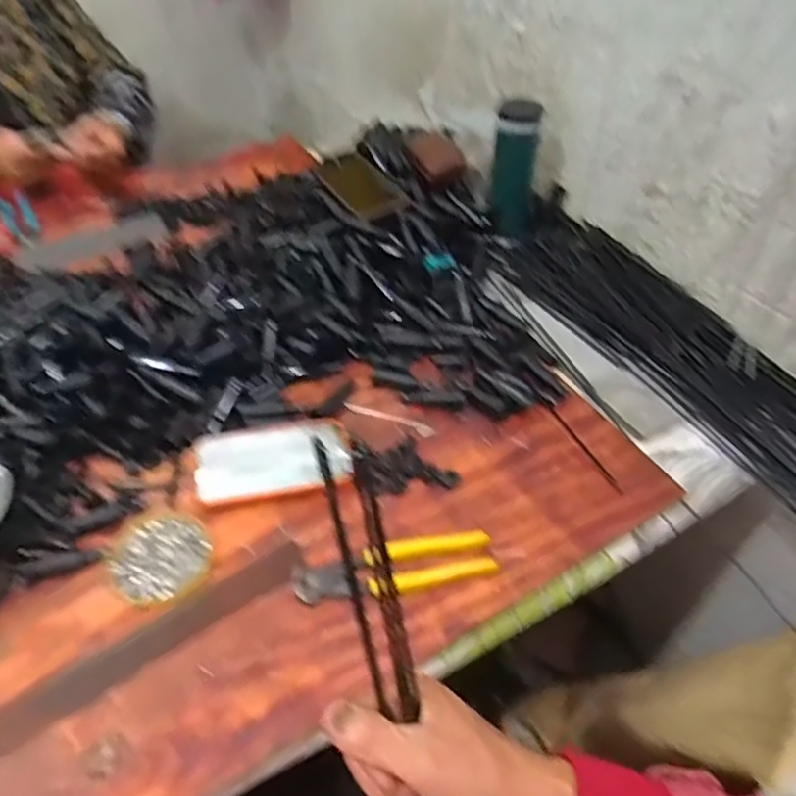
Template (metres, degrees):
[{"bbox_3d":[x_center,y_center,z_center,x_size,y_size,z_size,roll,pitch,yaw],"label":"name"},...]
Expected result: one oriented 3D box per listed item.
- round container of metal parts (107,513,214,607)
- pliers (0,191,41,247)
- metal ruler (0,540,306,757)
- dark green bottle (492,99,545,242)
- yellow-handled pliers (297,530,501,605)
[{"bbox_3d":[-0.204,0.132,0.516,0.079,0.016,0.084,0,46,0],"label":"round container of metal parts"},{"bbox_3d":[-0.562,-0.263,0.900,0.044,0.016,0.160,-26,51,-22],"label":"pliers"},{"bbox_3d":[-0.195,0.191,0.467,0.265,0.010,0.033,-27,50,-25],"label":"metal ruler"},{"bbox_3d":[0.157,-0.298,0.794,0.061,0.153,0.064,4,46,4],"label":"dark green bottle"},{"bbox_3d":[-0.002,0.143,0.501,0.165,0.026,0.046,-6,47,-6],"label":"yellow-handled pliers"}]

